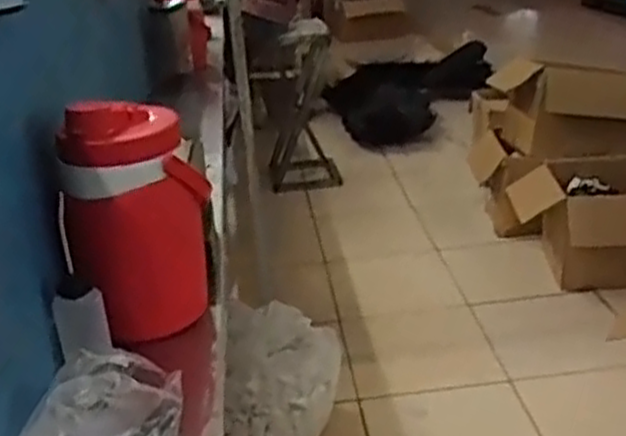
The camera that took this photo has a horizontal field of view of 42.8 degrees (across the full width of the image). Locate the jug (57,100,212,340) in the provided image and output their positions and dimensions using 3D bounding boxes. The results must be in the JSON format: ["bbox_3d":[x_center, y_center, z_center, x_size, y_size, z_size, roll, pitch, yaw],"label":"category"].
[{"bbox_3d":[-0.180,0.003,0.837,0.140,0.229,0.122,-10,24,-11],"label":"jug"}]

